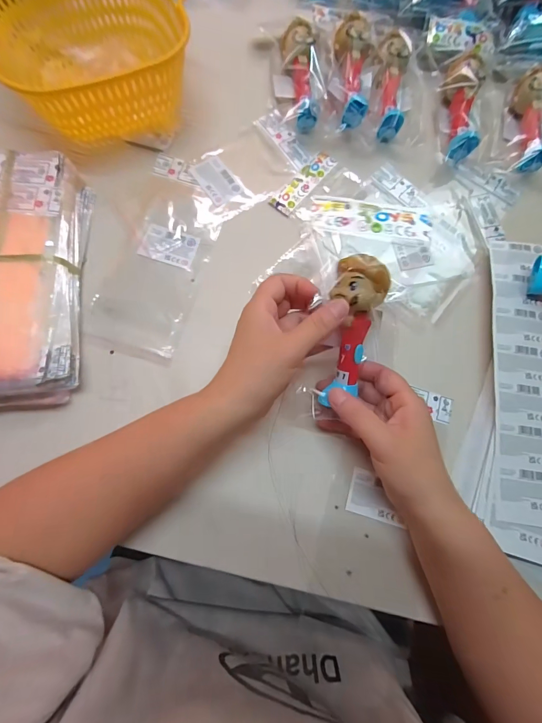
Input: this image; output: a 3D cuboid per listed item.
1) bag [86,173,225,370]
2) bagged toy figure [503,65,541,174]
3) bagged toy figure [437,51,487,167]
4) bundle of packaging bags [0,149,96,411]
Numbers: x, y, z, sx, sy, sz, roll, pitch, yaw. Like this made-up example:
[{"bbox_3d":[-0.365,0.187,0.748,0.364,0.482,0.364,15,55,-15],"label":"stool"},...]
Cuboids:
[{"bbox_3d":[-0.124,-0.108,0.363,0.103,0.005,0.200,16,76,2],"label":"bag"},{"bbox_3d":[0.323,-0.297,0.412,0.048,0.034,0.132,11,76,0],"label":"bagged toy figure"},{"bbox_3d":[0.229,-0.302,0.407,0.043,0.035,0.135,6,78,0],"label":"bagged toy figure"},{"bbox_3d":[-0.259,-0.084,0.334,0.128,0.046,0.258,-3,76,-3],"label":"bundle of packaging bags"}]

